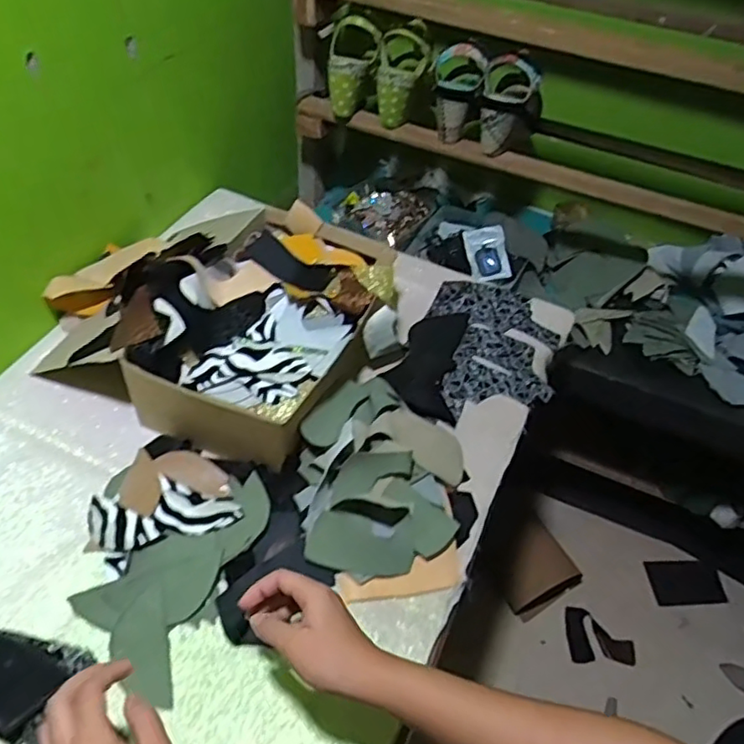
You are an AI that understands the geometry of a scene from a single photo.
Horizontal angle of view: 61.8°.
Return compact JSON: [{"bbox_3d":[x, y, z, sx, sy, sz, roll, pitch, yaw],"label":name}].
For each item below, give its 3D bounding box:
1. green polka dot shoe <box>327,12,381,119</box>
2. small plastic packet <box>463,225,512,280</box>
[{"bbox_3d":[-0.038,-0.483,0.990,0.078,0.148,0.067,24,29,15],"label":"green polka dot shoe"},{"bbox_3d":[0.204,-0.209,1.096,0.068,0.017,0.094,-11,90,11],"label":"small plastic packet"}]

